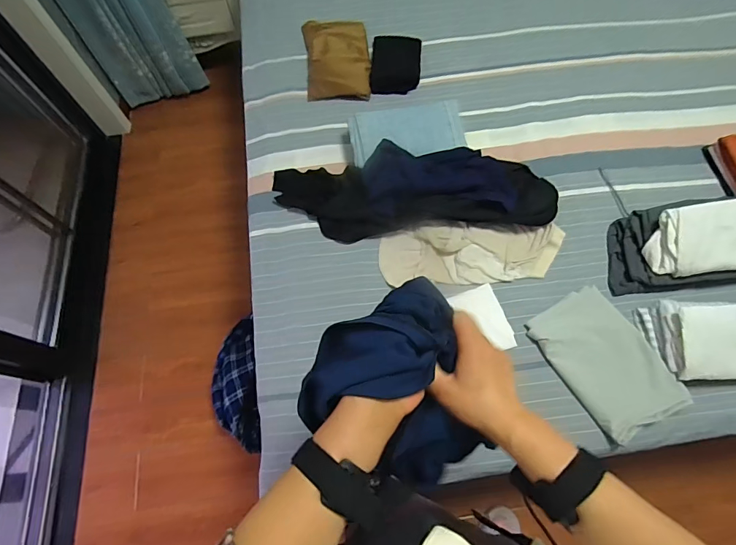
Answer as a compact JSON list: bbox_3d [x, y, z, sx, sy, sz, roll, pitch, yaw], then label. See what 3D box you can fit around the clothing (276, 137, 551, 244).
[{"bbox_3d":[0.098,-0.188,0.919,0.631,0.113,0.200,-4,66,-1],"label":"clothing"}]

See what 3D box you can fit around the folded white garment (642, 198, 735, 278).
[{"bbox_3d":[0.687,-0.072,0.819,0.230,0.050,0.138,-7,99,-2],"label":"folded white garment"}]

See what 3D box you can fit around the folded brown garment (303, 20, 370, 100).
[{"bbox_3d":[-0.086,-0.605,1.132,0.180,0.054,0.312,-7,67,-2],"label":"folded brown garment"}]

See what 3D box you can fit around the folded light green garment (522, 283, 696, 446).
[{"bbox_3d":[0.458,0.164,0.781,0.181,0.032,0.260,-29,69,-11],"label":"folded light green garment"}]

